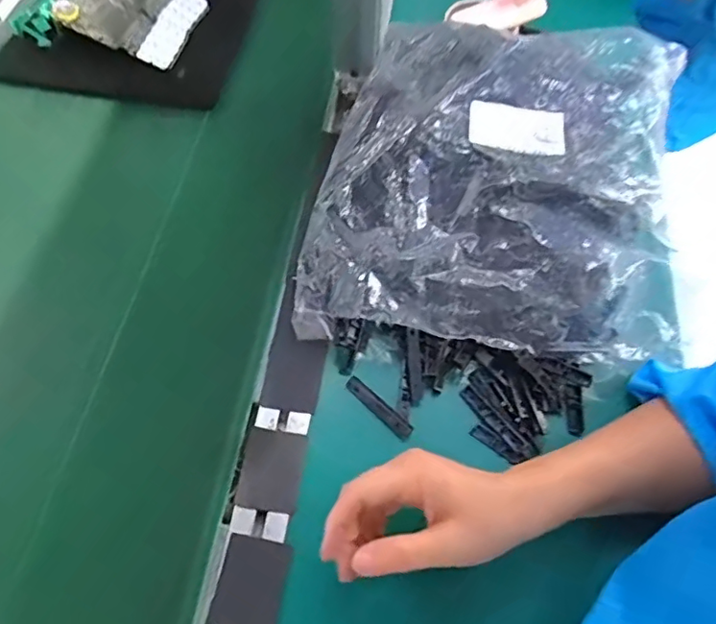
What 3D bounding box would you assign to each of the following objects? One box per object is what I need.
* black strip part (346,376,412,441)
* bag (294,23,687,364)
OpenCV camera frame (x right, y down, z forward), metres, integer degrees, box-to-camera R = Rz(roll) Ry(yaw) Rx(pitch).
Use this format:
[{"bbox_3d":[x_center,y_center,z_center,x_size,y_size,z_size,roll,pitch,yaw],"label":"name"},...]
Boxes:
[{"bbox_3d":[0.016,0.074,0.446,0.064,0.005,0.013,41,67,20],"label":"black strip part"},{"bbox_3d":[0.123,-0.118,0.506,0.312,0.099,0.336,7,60,3],"label":"bag"}]

